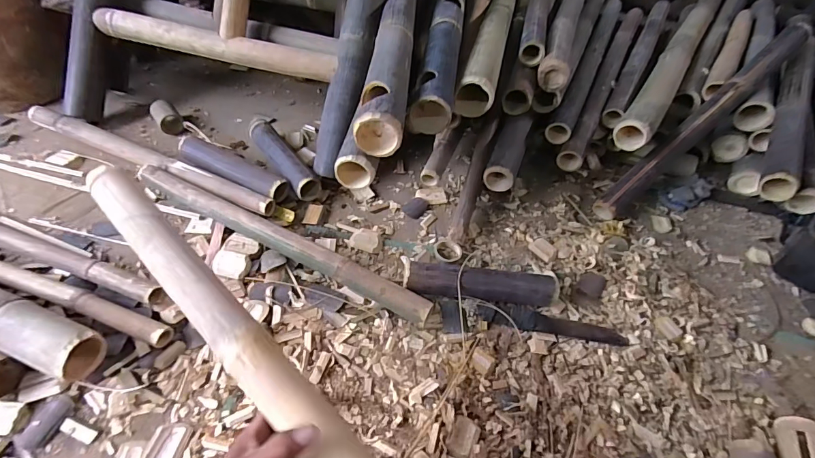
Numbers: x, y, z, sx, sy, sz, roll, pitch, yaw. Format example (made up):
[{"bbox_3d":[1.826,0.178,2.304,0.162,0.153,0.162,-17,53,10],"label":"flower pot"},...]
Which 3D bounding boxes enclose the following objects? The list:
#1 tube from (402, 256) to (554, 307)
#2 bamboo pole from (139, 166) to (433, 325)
[{"bbox_3d":[0.126,0.102,0.710,0.266,0.055,0.052,6,50,-2],"label":"tube"},{"bbox_3d":[-0.253,0.015,0.748,0.652,0.048,0.047,25,52,14],"label":"bamboo pole"}]

